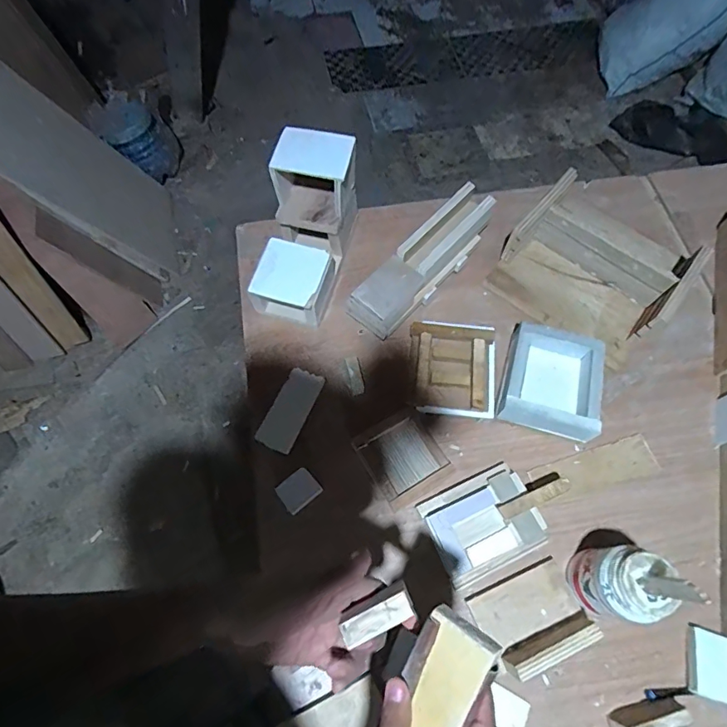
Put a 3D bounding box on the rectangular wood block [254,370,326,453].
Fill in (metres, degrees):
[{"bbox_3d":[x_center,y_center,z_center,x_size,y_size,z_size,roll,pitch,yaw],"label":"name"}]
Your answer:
[{"bbox_3d":[-0.106,0.067,0.685,0.053,0.010,0.121,33,75,-18],"label":"rectangular wood block"}]

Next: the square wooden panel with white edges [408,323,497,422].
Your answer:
[{"bbox_3d":[0.137,0.011,0.711,0.122,0.052,0.138,3,66,2],"label":"square wooden panel with white edges"}]

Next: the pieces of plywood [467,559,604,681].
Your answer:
[{"bbox_3d":[0.208,0.308,0.570,0.125,0.072,0.085,-22,67,-8],"label":"pieces of plywood"}]

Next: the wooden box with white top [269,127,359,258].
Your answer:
[{"bbox_3d":[-0.075,-0.267,0.751,0.118,0.158,0.111,11,68,4],"label":"wooden box with white top"}]

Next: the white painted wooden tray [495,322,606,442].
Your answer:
[{"bbox_3d":[0.279,0.028,0.702,0.137,0.054,0.157,14,67,7],"label":"white painted wooden tray"}]

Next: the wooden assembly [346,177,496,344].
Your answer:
[{"bbox_3d":[0.100,-0.162,0.769,0.079,0.082,0.300,39,72,17],"label":"wooden assembly"}]

